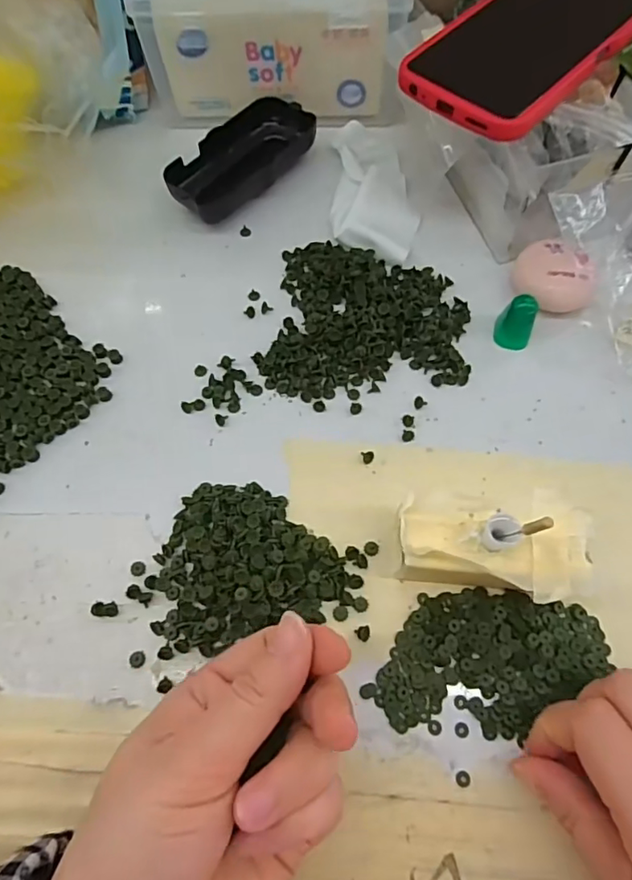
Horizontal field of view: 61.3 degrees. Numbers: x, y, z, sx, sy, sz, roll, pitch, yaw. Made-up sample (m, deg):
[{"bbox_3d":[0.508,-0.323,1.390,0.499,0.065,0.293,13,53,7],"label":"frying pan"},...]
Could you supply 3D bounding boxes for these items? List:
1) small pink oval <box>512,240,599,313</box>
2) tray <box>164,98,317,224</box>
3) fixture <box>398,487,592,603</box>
[{"bbox_3d":[0.138,-0.096,0.312,0.031,0.032,0.048,-38,70,-15],"label":"small pink oval"},{"bbox_3d":[-0.051,-0.192,0.370,0.050,0.026,0.108,38,72,17],"label":"tray"},{"bbox_3d":[0.079,0.051,0.244,0.081,0.042,0.046,-2,65,1],"label":"fixture"}]

